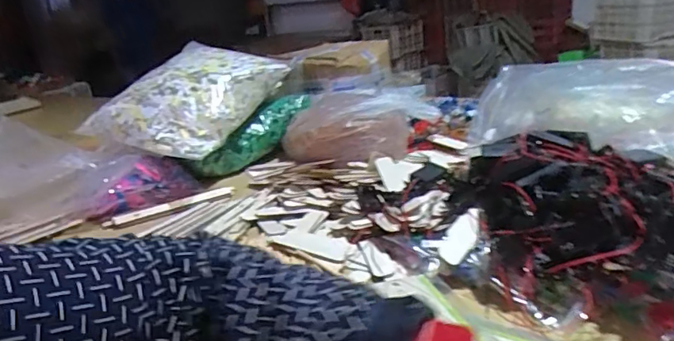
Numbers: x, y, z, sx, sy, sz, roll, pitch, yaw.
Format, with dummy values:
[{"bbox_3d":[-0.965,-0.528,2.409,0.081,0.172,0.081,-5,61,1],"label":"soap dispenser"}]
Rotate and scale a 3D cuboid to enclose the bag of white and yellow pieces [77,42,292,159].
[{"bbox_3d":[-0.291,-0.150,1.014,0.233,0.148,0.349,7,24,32],"label":"bag of white and yellow pieces"}]

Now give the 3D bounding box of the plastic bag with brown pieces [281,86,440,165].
[{"bbox_3d":[0.045,-0.099,1.062,0.245,0.111,0.272,12,27,41],"label":"plastic bag with brown pieces"}]

